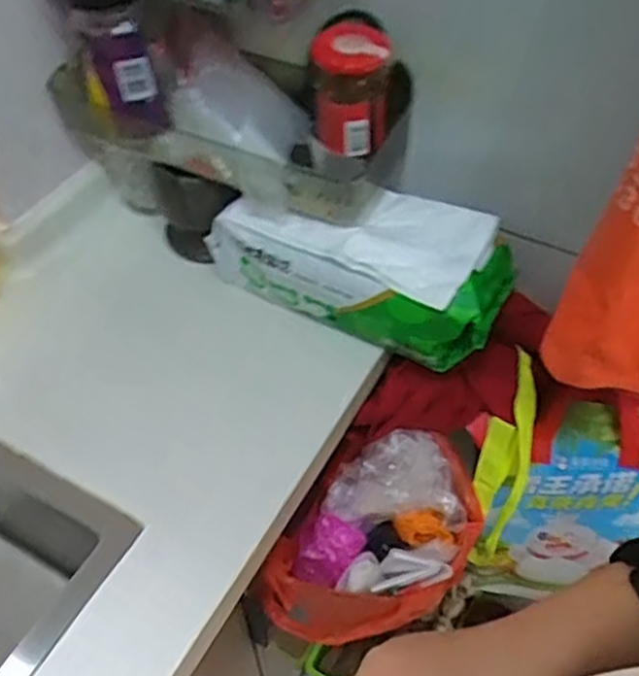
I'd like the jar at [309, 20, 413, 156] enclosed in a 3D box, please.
[{"bbox_3d":[0.035,-0.226,0.645,0.071,0.094,0.070,25,54,21],"label":"jar"}]

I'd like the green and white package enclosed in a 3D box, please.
[{"bbox_3d":[0.037,-0.079,0.705,0.288,0.109,0.103,24,54,20],"label":"green and white package"}]

